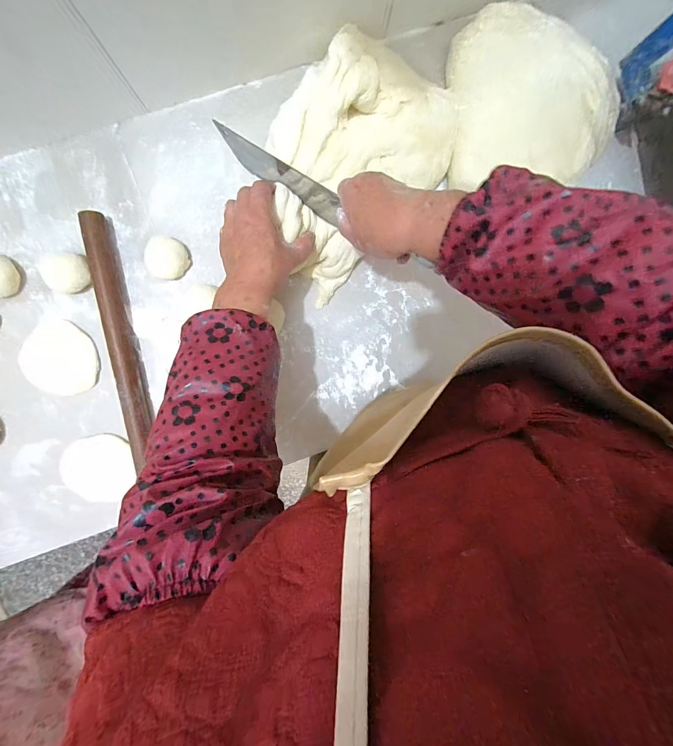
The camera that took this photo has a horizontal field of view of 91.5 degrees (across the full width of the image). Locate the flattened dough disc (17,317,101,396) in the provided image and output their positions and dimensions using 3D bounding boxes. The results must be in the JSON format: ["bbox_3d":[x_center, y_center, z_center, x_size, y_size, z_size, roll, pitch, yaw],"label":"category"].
[{"bbox_3d":[-0.381,-0.020,0.454,0.099,0.007,0.096,0,95,-5],"label":"flattened dough disc"}]

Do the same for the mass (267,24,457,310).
[{"bbox_3d":[0.021,-0.269,0.416,0.188,0.086,0.283,44,90,-7],"label":"mass"}]

